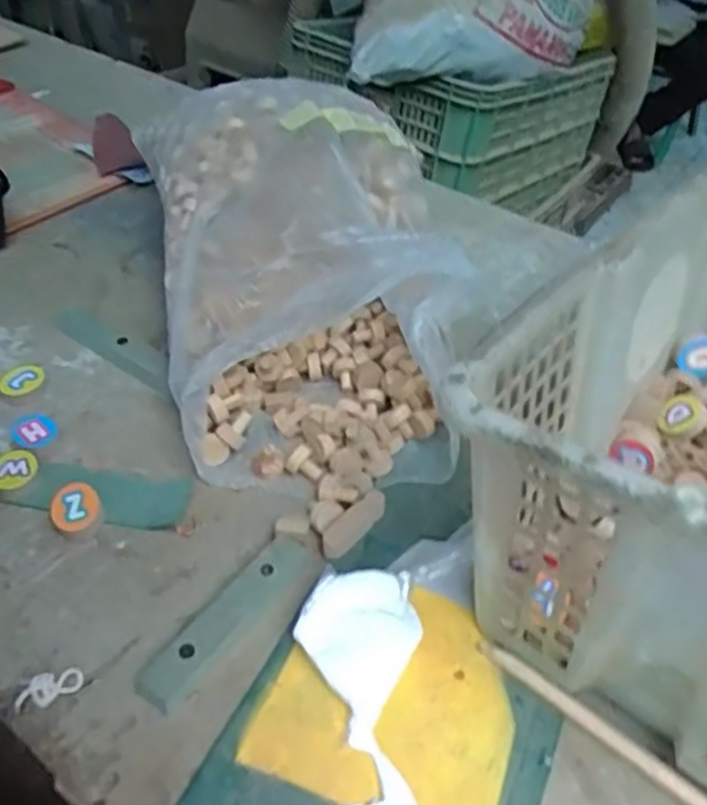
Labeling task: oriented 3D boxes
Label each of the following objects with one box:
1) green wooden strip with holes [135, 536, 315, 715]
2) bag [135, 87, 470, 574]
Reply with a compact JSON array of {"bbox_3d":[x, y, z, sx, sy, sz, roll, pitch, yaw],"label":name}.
[{"bbox_3d":[-0.065,0.113,0.383,0.027,0.015,0.108,32,50,27],"label":"green wooden strip with holes"},{"bbox_3d":[-0.040,-0.089,0.509,0.200,0.148,0.330,-5,44,-9],"label":"bag"}]

